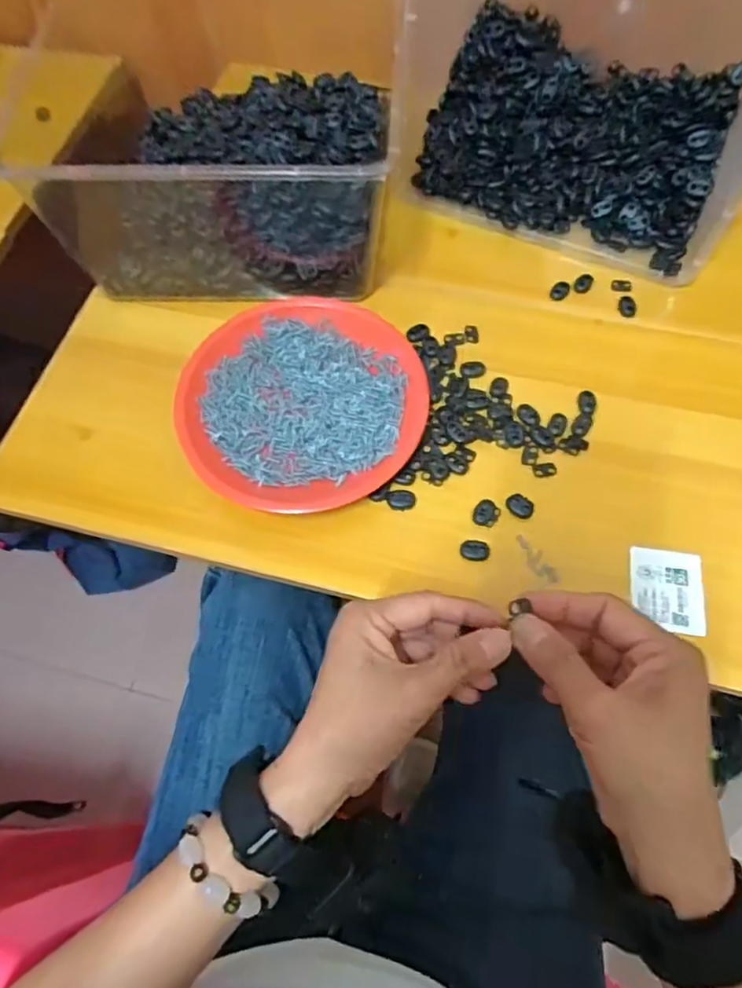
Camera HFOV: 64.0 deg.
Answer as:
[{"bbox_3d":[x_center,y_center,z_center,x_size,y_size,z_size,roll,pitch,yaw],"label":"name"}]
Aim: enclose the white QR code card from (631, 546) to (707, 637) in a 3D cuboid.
[{"bbox_3d":[0.212,0.068,0.423,0.050,0.004,0.057,8,65,5],"label":"white QR code card"}]

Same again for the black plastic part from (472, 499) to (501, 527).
[{"bbox_3d":[0.087,0.014,0.448,0.018,0.004,0.021,29,69,14],"label":"black plastic part"}]

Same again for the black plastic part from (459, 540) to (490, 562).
[{"bbox_3d":[0.077,0.042,0.438,0.021,0.006,0.014,9,66,5],"label":"black plastic part"}]

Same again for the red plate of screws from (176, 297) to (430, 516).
[{"bbox_3d":[-0.054,-0.076,0.481,0.189,0.024,0.182,-5,65,-1],"label":"red plate of screws"}]

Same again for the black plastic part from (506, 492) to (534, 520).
[{"bbox_3d":[0.114,0.009,0.451,0.021,0.004,0.016,31,69,15],"label":"black plastic part"}]

